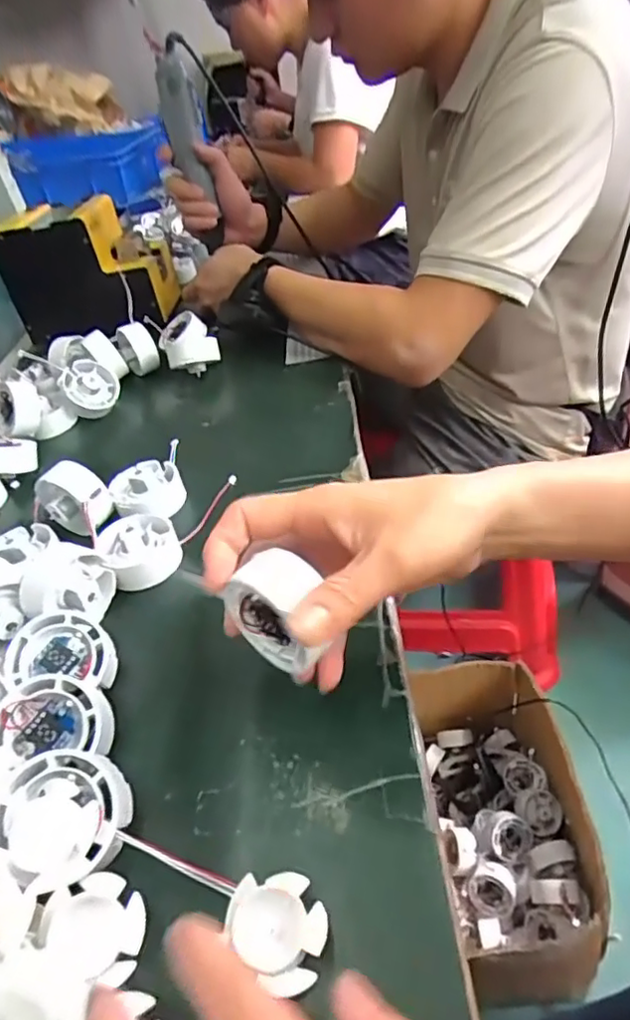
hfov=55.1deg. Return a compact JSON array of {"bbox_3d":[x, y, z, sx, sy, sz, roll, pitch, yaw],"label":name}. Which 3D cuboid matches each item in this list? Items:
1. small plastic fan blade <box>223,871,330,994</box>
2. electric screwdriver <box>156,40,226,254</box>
[{"bbox_3d":[-0.015,0.163,0.236,0.038,0.015,0.034,4,41,20],"label":"small plastic fan blade"},{"bbox_3d":[-0.147,-0.410,0.695,0.036,0.196,0.052,-17,38,-6],"label":"electric screwdriver"}]

